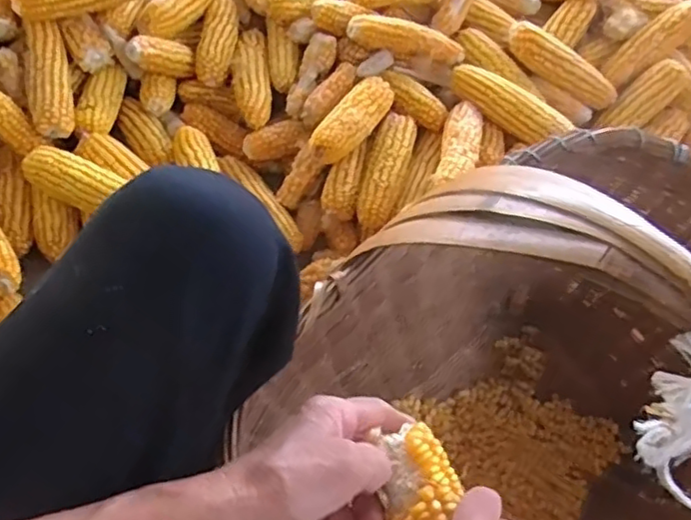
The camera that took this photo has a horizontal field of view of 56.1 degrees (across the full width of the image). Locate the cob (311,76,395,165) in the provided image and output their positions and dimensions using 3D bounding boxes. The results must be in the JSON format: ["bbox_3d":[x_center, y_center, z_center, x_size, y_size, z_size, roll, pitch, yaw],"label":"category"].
[{"bbox_3d":[0.010,-0.176,0.820,0.052,0.044,0.143,35,64,11],"label":"cob"}]

